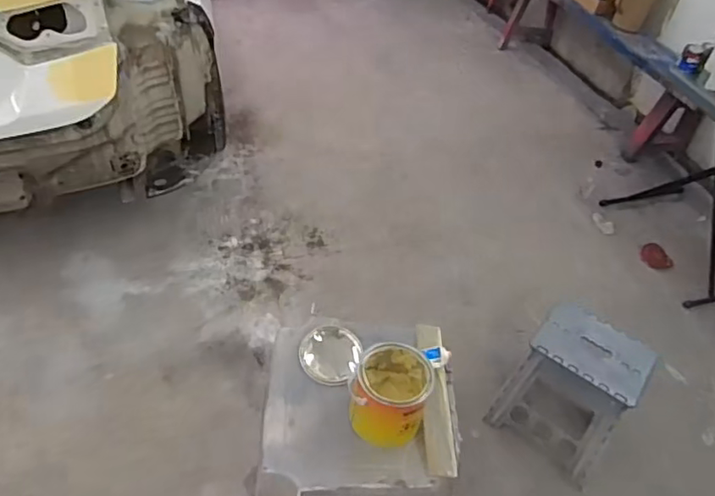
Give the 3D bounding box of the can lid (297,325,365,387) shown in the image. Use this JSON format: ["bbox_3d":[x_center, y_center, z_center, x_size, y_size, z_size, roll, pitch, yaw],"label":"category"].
[{"bbox_3d":[-0.066,0.251,1.381,0.142,0.021,0.144,1,49,-2],"label":"can lid"}]

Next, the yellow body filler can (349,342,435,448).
[{"bbox_3d":[0.070,0.305,1.233,0.156,0.154,0.161,4,46,-4],"label":"yellow body filler can"}]

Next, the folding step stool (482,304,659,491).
[{"bbox_3d":[0.601,0.389,1.592,0.254,0.351,0.323,-32,58,-32],"label":"folding step stool"}]

